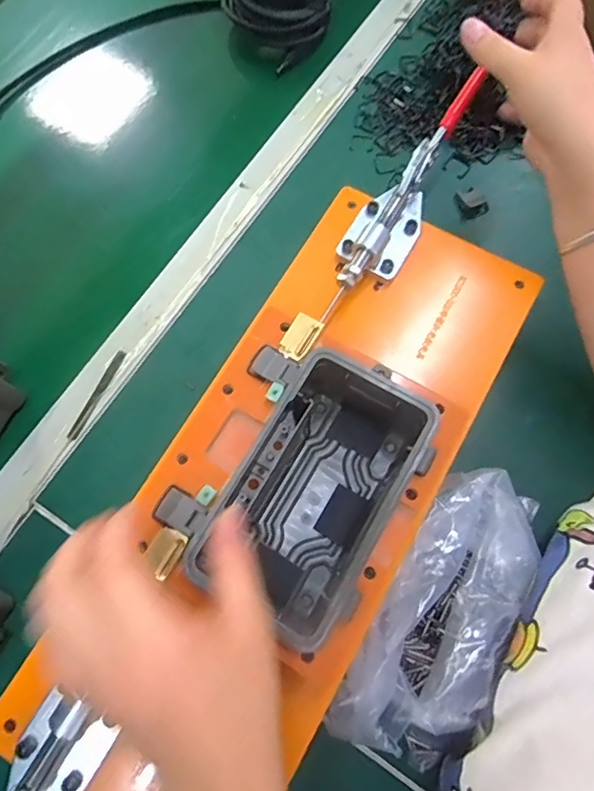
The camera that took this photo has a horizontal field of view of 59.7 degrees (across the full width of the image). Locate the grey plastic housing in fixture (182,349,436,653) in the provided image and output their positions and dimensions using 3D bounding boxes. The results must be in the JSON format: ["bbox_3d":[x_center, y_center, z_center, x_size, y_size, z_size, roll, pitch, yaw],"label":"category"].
[{"bbox_3d":[0.015,0.068,0.365,0.106,0.079,0.170,26,75,10],"label":"grey plastic housing in fixture"}]

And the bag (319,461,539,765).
[{"bbox_3d":[0.099,0.141,0.338,0.081,0.050,0.188,28,76,10],"label":"bag"}]

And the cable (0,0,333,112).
[{"bbox_3d":[-0.175,-0.381,0.564,0.429,0.043,0.127,-18,73,-3],"label":"cable"}]

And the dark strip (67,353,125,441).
[{"bbox_3d":[-0.180,-0.001,0.465,0.010,0.004,0.089,23,75,9],"label":"dark strip"}]

